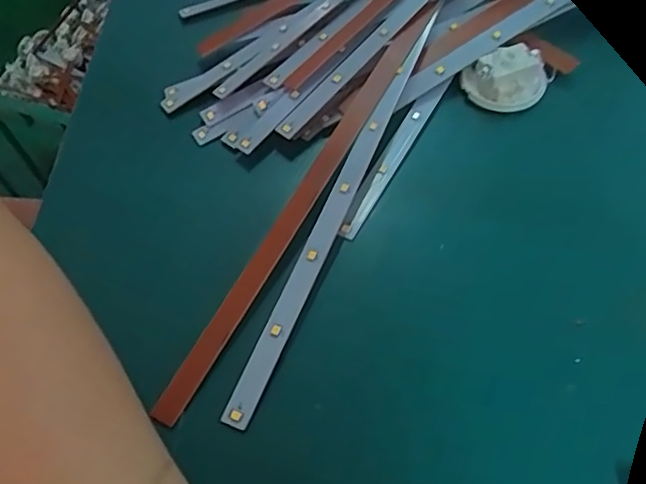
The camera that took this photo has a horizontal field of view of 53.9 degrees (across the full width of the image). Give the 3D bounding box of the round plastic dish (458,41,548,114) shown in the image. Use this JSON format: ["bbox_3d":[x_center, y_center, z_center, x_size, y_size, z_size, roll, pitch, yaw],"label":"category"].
[{"bbox_3d":[0.083,-0.073,0.289,0.031,0.019,0.032,35,100,-19],"label":"round plastic dish"}]

